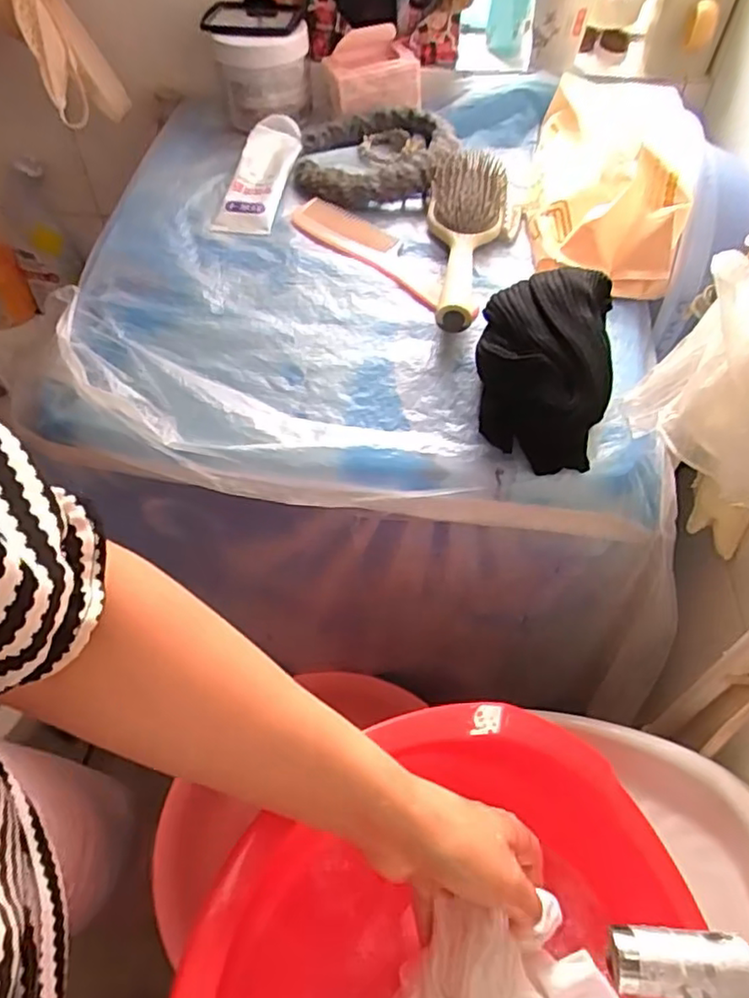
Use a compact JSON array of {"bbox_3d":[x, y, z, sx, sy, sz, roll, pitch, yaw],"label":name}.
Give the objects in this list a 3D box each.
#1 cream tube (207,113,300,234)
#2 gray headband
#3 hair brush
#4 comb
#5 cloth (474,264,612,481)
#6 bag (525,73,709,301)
[{"bbox_3d":[-0.114,-0.326,0.649,0.055,0.036,0.158,10,54,6],"label":"cream tube"},{"bbox_3d":[0.001,-0.346,0.652,0.153,0.041,0.134,4,54,1],"label":"gray headband"},{"bbox_3d":[0.079,-0.234,0.577,0.067,0.035,0.200,7,68,4],"label":"hair brush"},{"bbox_3d":[-0.005,-0.229,0.598,0.176,0.006,0.052,40,71,20],"label":"comb"},{"bbox_3d":[0.129,-0.110,0.495,0.094,0.079,0.132,11,54,6],"label":"cloth"},{"bbox_3d":[0.222,-0.311,0.608,0.137,0.084,0.248,11,54,7],"label":"bag"}]

